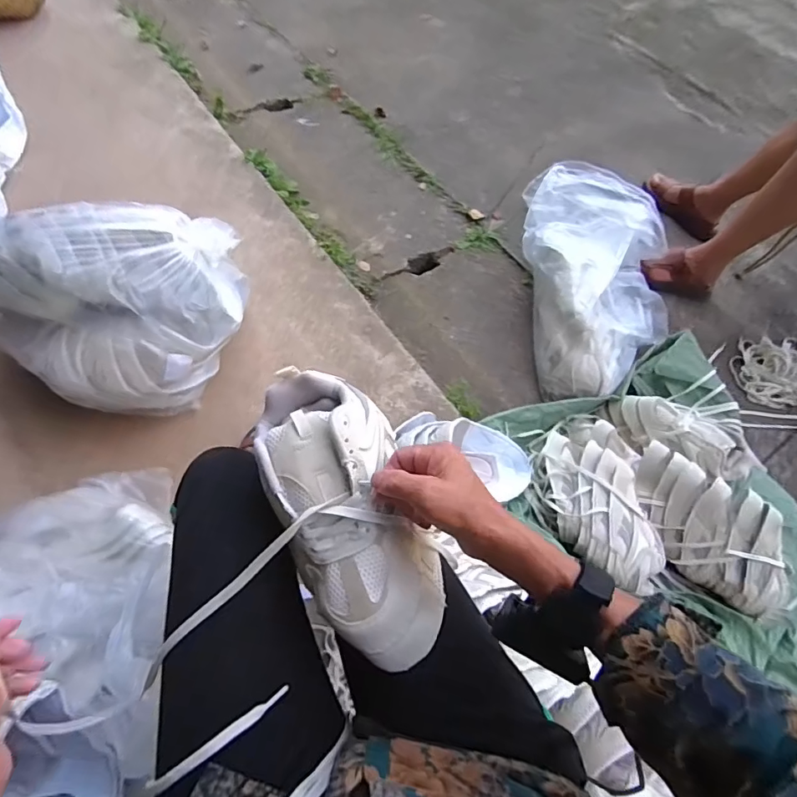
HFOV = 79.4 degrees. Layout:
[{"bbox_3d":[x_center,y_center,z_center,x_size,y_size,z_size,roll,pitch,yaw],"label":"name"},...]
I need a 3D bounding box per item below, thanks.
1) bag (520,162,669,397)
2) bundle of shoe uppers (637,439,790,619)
[{"bbox_3d":[0.426,-0.281,1.037,0.283,0.130,0.609,3,61,-5],"label":"bag"},{"bbox_3d":[0.469,0.192,0.722,0.110,0.101,0.265,-39,72,-23],"label":"bundle of shoe uppers"}]

